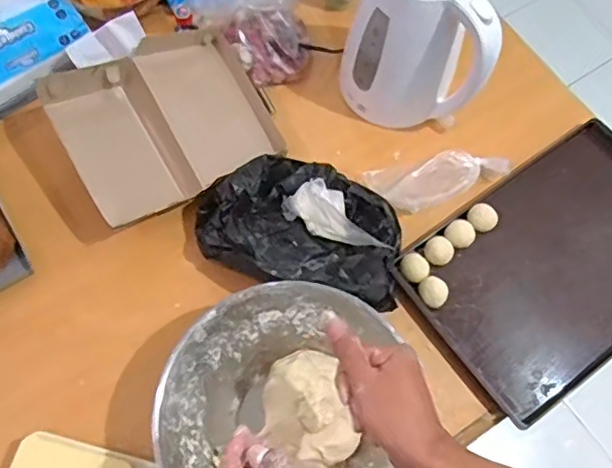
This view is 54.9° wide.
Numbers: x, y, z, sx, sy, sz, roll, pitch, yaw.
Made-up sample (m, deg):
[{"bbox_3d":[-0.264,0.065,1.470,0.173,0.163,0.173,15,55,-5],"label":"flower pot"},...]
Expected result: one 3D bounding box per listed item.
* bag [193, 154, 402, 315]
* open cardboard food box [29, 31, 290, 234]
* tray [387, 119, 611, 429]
[{"bbox_3d":[0.000,-0.020,0.702,0.257,0.099,0.176,21,69,6],"label":"bag"},{"bbox_3d":[-0.179,-0.146,0.757,0.253,0.078,0.206,-30,73,-13],"label":"open cardboard food box"},{"bbox_3d":[0.322,0.031,0.731,0.379,0.039,0.243,-32,73,-14],"label":"tray"}]

